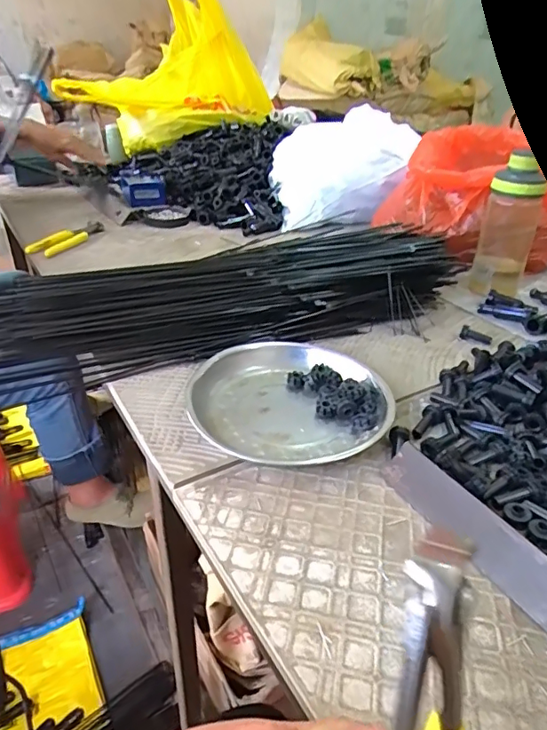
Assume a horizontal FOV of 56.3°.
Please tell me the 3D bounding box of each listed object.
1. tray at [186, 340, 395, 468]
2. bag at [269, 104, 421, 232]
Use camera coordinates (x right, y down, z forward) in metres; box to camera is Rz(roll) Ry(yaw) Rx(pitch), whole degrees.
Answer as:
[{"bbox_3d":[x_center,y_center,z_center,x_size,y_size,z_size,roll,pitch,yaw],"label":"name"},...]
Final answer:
[{"bbox_3d":[0.009,0.024,0.493,0.174,0.023,0.169,3,32,-2],"label":"tray"},{"bbox_3d":[0.140,-0.423,1.070,0.278,0.167,0.306,1,32,0],"label":"bag"}]

